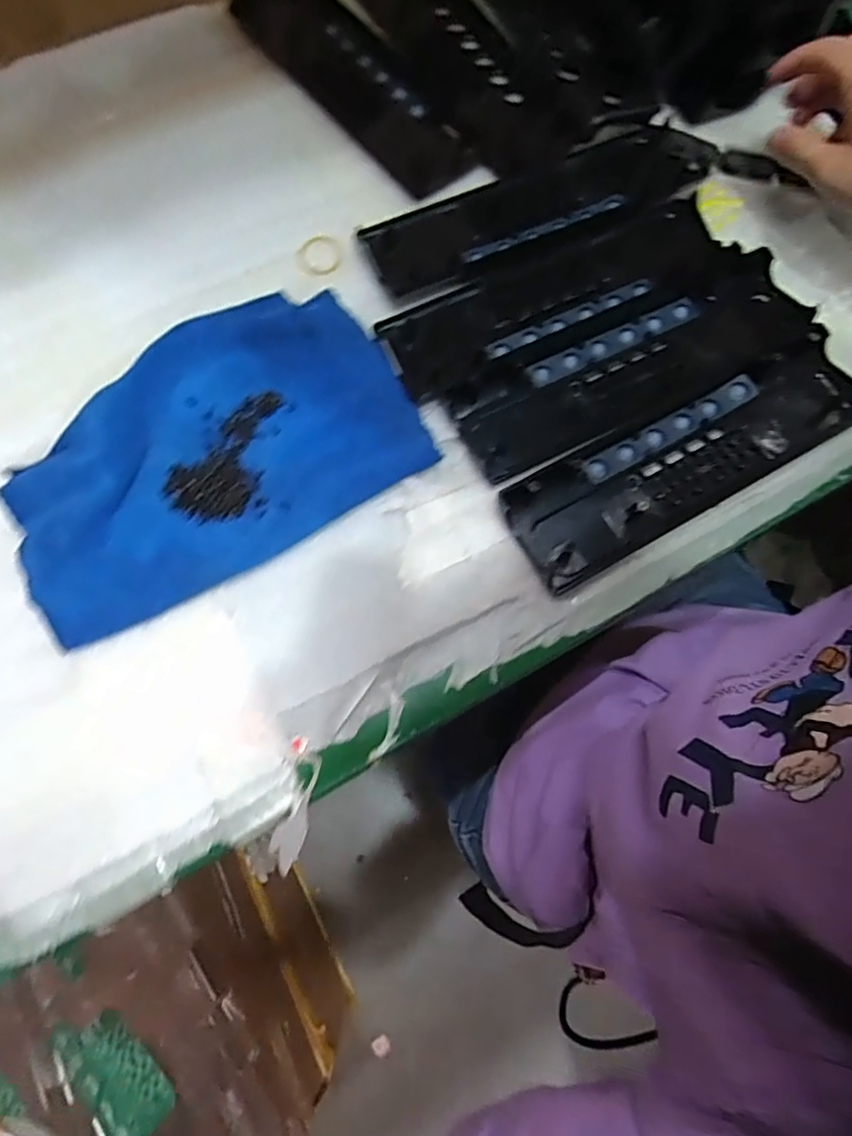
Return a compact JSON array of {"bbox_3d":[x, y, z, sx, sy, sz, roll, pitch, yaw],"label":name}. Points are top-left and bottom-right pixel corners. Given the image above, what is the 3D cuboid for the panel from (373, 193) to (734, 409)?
[{"bbox_3d":[0.090,-0.179,0.415,0.237,0.010,0.073,-25,75,-9],"label":"panel"}]

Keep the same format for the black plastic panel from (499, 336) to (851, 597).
[{"bbox_3d":[0.159,-0.069,0.382,0.234,0.019,0.066,-29,75,-10],"label":"black plastic panel"}]

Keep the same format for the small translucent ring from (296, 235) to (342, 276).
[{"bbox_3d":[-0.074,-0.217,0.436,0.031,0.004,0.033,-2,80,9],"label":"small translucent ring"}]

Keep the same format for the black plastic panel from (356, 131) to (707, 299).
[{"bbox_3d":[0.076,-0.250,0.436,0.236,0.010,0.075,-25,75,-9],"label":"black plastic panel"}]

